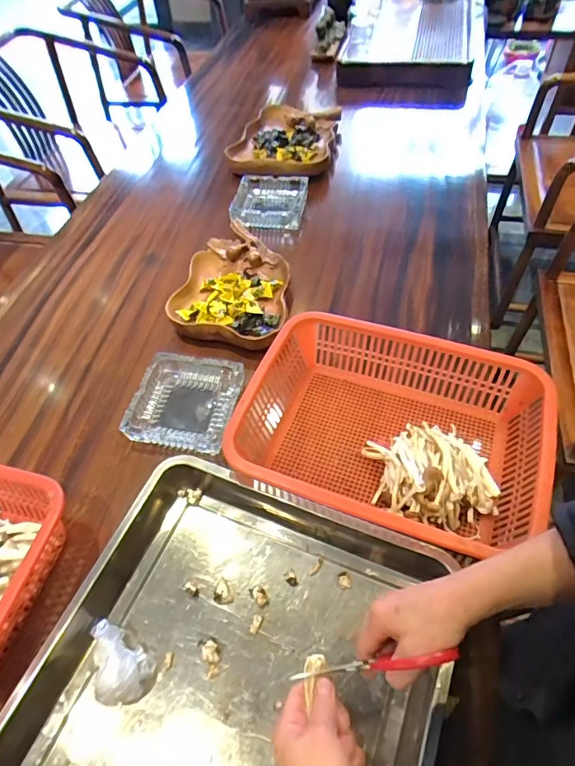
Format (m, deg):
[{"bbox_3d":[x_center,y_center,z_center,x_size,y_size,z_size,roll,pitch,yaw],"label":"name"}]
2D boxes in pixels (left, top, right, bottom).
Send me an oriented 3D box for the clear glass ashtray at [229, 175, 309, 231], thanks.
[{"bbox_3d":[-0.039,-0.389,1.002,0.154,0.052,0.156,7,54,9],"label":"clear glass ashtray"}]

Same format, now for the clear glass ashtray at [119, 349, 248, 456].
[{"bbox_3d":[-0.154,0.031,0.695,0.151,0.044,0.151,6,54,8],"label":"clear glass ashtray"}]

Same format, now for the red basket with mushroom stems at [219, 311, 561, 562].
[{"bbox_3d":[0.126,0.063,0.607,0.369,0.100,0.274,16,56,15],"label":"red basket with mushroom stems"}]

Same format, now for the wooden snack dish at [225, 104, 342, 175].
[{"bbox_3d":[-0.001,-0.602,1.138,0.243,0.033,0.326,11,54,12],"label":"wooden snack dish"}]

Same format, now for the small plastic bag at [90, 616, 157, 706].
[{"bbox_3d":[-0.183,0.299,0.488,0.075,0.057,0.053,26,59,21],"label":"small plastic bag"}]

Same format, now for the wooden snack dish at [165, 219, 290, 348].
[{"bbox_3d":[-0.082,-0.180,0.850,0.207,0.049,0.288,12,55,12],"label":"wooden snack dish"}]

